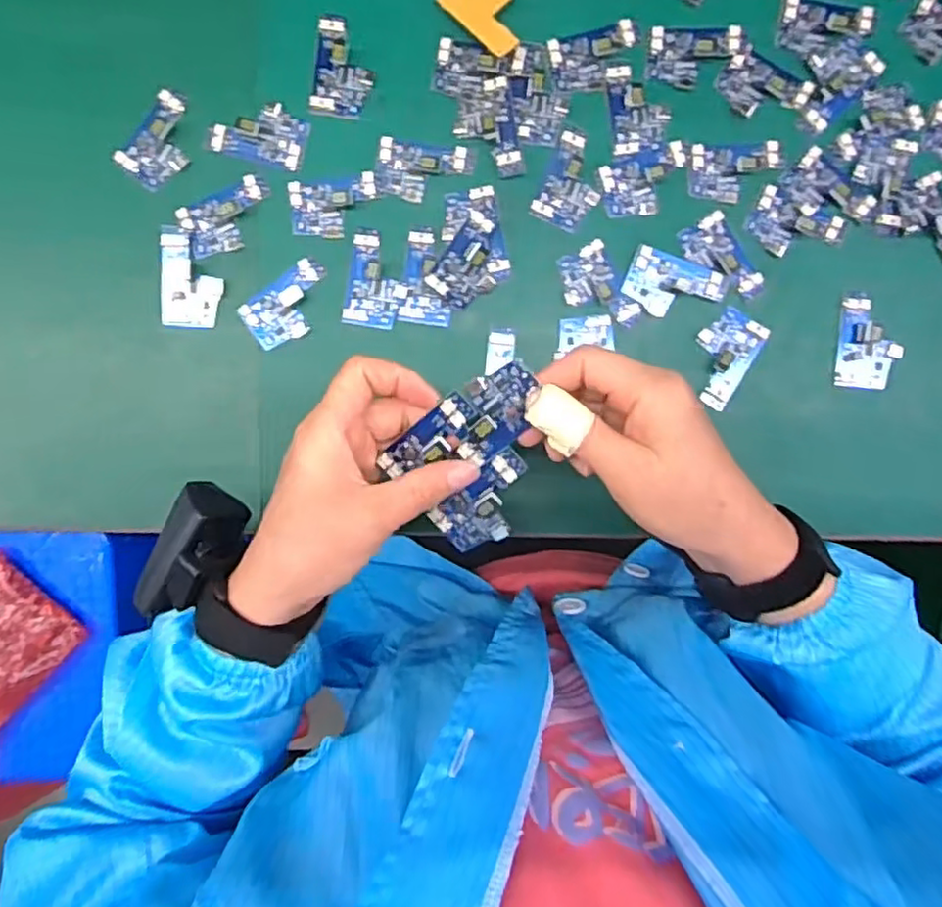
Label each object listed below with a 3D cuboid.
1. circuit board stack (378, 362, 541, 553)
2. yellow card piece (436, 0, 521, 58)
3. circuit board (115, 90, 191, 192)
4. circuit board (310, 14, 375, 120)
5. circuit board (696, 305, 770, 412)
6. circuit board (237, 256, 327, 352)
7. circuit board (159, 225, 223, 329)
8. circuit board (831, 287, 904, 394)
[{"bbox_3d":[0.008,0.005,0.334,0.085,0.013,0.074,-35,103,19],"label":"circuit board stack"},{"bbox_3d":[0.011,-0.262,0.396,0.035,0.006,0.057,-40,76,-4],"label":"yellow card piece"},{"bbox_3d":[-0.186,-0.188,0.403,0.034,0.004,0.053,36,92,-3],"label":"circuit board"},{"bbox_3d":[-0.077,-0.233,0.401,0.035,0.010,0.057,9,94,-2],"label":"circuit board"},{"bbox_3d":[0.155,-0.060,0.414,0.035,0.005,0.057,31,93,-3],"label":"circuit board"},{"bbox_3d":[-0.110,-0.090,0.404,0.058,0.013,0.035,-39,94,2],"label":"circuit board"},{"bbox_3d":[-0.170,-0.107,0.406,0.034,0.004,0.059,0,94,-1],"label":"circuit board"},{"bbox_3d":[0.248,-0.069,0.412,0.038,0.011,0.059,6,94,-1],"label":"circuit board"}]

